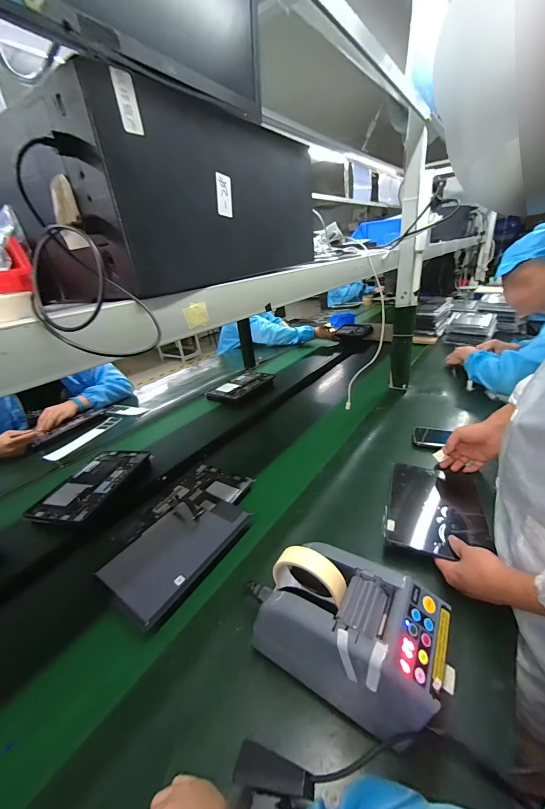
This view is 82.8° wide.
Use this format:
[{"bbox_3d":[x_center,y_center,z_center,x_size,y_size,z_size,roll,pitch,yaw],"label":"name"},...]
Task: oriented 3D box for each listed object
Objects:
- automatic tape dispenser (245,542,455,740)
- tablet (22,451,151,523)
[{"bbox_3d":[0.086,0.254,0.365,0.214,0.130,0.129,13,32,35],"label":"automatic tape dispenser"},{"bbox_3d":[-0.448,0.191,0.772,0.170,0.019,0.262,4,28,18],"label":"tablet"}]

